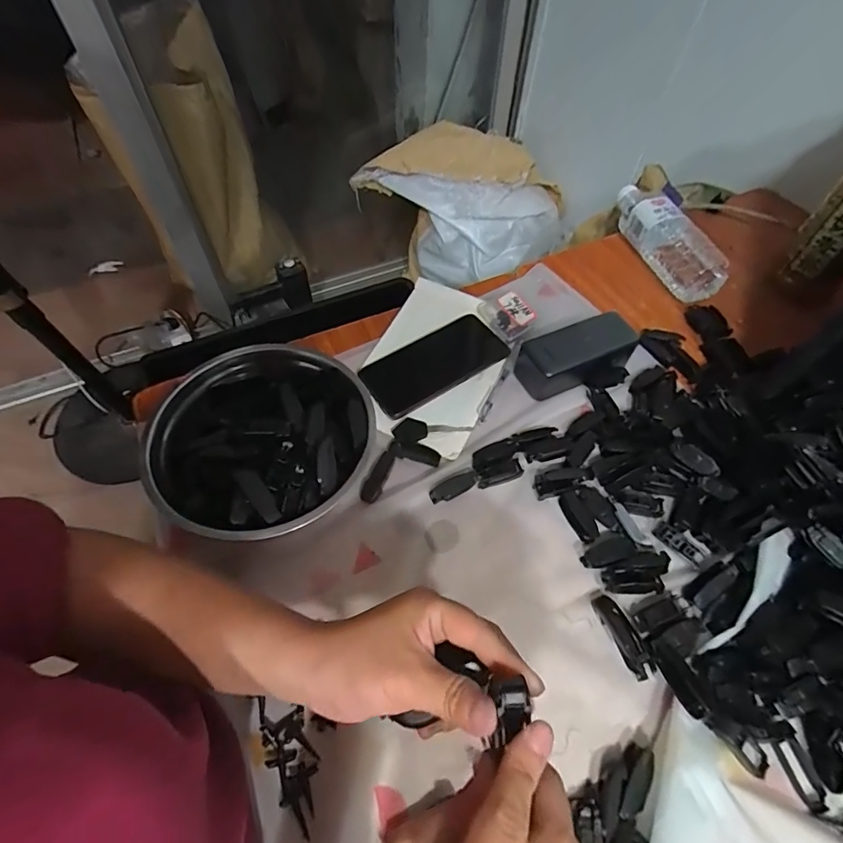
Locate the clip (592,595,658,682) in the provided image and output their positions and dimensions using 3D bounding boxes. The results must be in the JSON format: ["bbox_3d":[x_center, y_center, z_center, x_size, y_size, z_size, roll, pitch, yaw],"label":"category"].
[{"bbox_3d":[0.169,0.177,0.381,0.024,0.022,0.066,-16,58,-11],"label":"clip"}]

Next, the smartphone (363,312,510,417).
[{"bbox_3d":[0.017,-0.069,0.533,0.169,0.005,0.076,-30,67,-18],"label":"smartphone"}]

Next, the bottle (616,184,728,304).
[{"bbox_3d":[0.332,-0.257,0.629,0.061,0.054,0.205,-14,58,-10],"label":"bottle"}]

